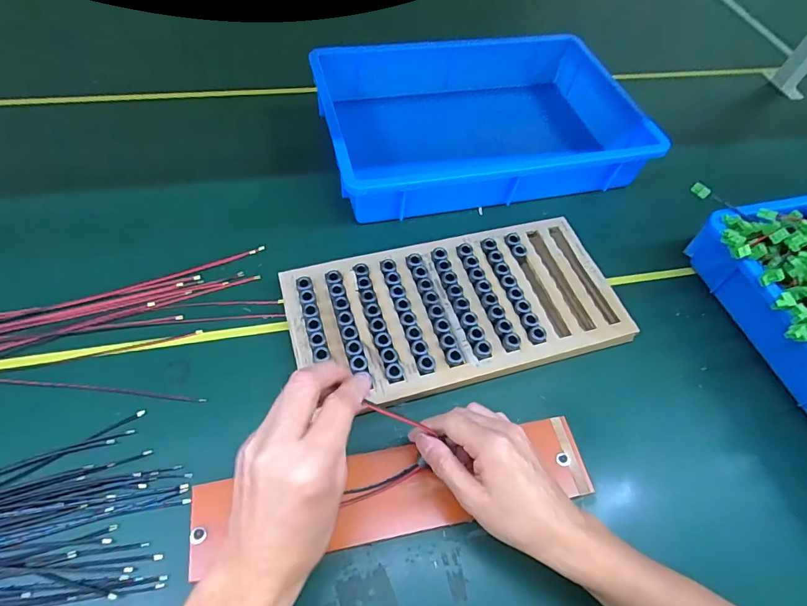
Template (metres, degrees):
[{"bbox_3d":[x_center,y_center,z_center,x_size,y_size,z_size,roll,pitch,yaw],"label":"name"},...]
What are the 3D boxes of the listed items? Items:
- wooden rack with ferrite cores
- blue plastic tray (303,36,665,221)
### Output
[{"bbox_3d":[0.060,0.003,0.493,0.356,0.030,0.175,-12,60,-13],"label":"wooden rack with ferrite cores"},{"bbox_3d":[0.100,-0.271,0.651,0.424,0.081,0.299,-8,59,-11],"label":"blue plastic tray"}]

